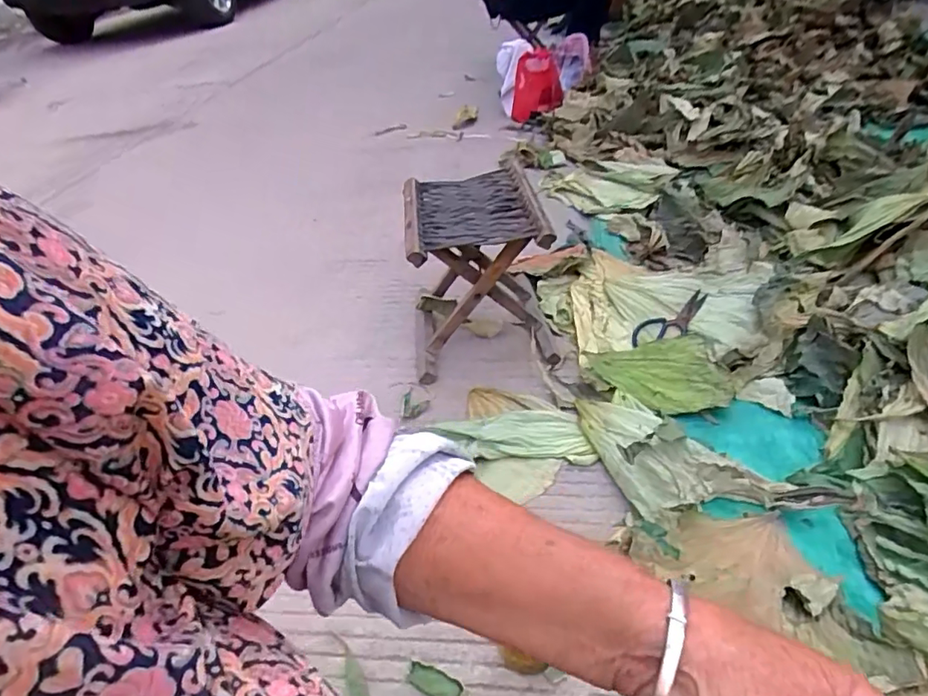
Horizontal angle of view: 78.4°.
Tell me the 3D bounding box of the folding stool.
[{"bbox_3d":[0.020,-0.149,1.138,0.264,0.300,0.304,-9,38,-4],"label":"folding stool"}]

